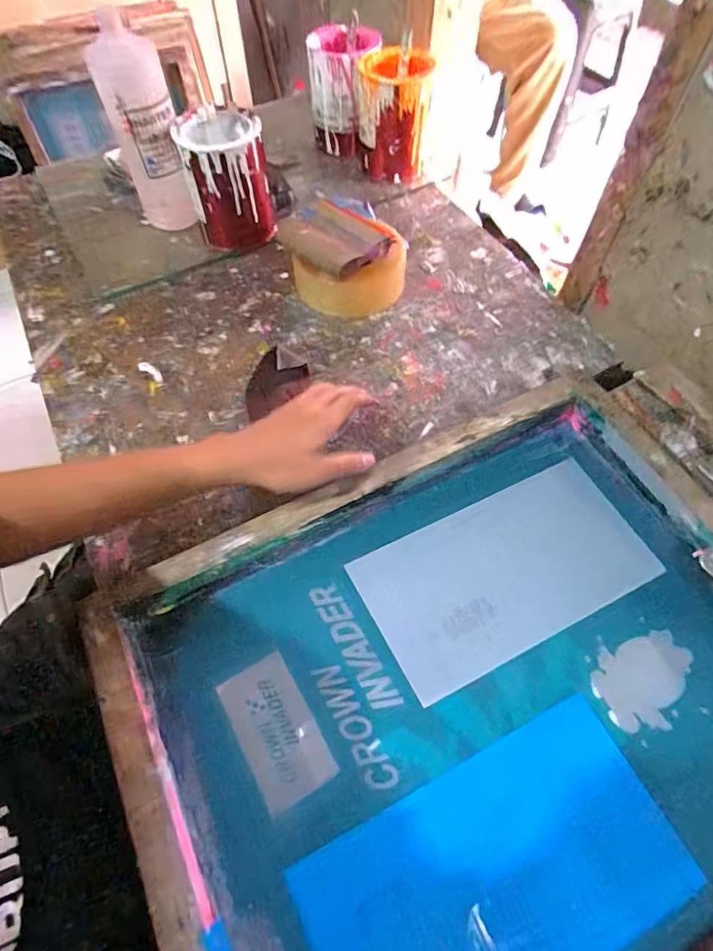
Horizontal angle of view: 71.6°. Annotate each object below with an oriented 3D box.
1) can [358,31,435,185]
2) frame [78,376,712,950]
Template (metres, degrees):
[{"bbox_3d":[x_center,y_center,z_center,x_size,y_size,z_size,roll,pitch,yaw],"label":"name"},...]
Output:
[{"bbox_3d":[0.056,-0.533,0.746,0.099,0.139,0.108,1,60,1],"label":"can"},{"bbox_3d":[0.104,0.176,0.392,0.519,0.053,0.424,-25,62,-13],"label":"frame"}]

